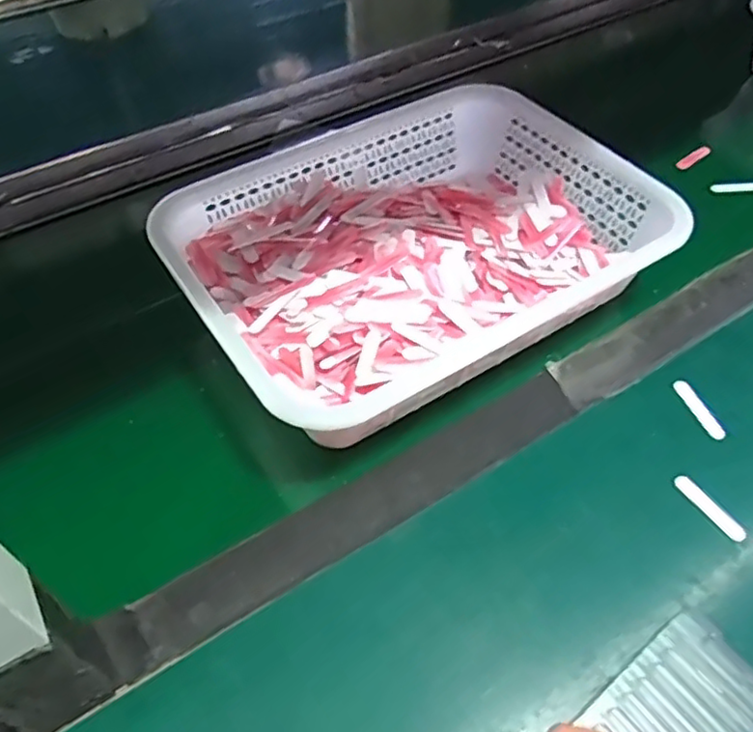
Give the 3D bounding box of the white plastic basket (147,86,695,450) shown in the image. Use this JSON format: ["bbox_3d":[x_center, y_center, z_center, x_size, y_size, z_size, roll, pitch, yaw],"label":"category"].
[{"bbox_3d":[0.029,-0.094,0.528,0.352,0.082,0.248,-25,55,-19],"label":"white plastic basket"}]

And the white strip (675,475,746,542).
[{"bbox_3d":[0.217,0.092,0.425,0.011,0.004,0.052,-26,55,-19],"label":"white strip"}]

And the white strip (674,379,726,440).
[{"bbox_3d":[0.236,0.031,0.475,0.011,0.004,0.052,-13,52,-10],"label":"white strip"}]

